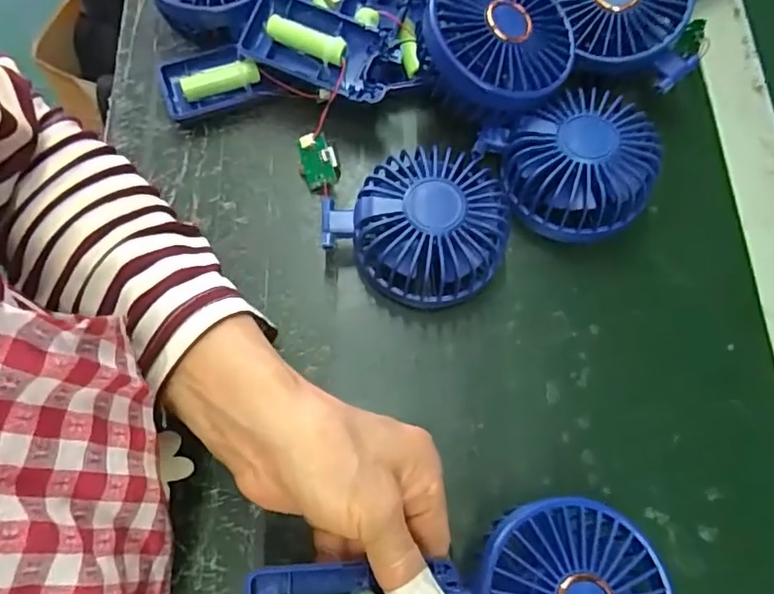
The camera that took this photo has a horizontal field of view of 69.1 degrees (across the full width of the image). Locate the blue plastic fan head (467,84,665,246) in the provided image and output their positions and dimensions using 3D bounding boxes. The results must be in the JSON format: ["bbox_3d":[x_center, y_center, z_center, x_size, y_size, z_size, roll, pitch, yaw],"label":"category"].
[{"bbox_3d":[0.109,-0.078,0.330,0.082,0.042,0.089,-33,82,2],"label":"blue plastic fan head"}]

